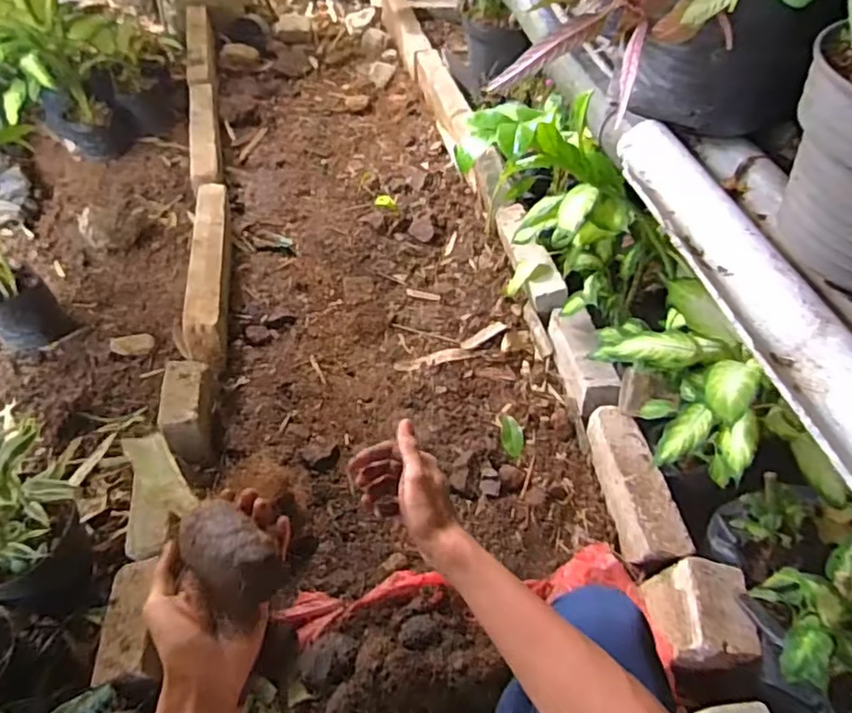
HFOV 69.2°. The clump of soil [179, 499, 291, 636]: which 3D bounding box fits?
[{"bbox_3d":[-0.157,0.159,0.496,0.062,0.040,0.093,-32,56,-24],"label":"clump of soil"}]

